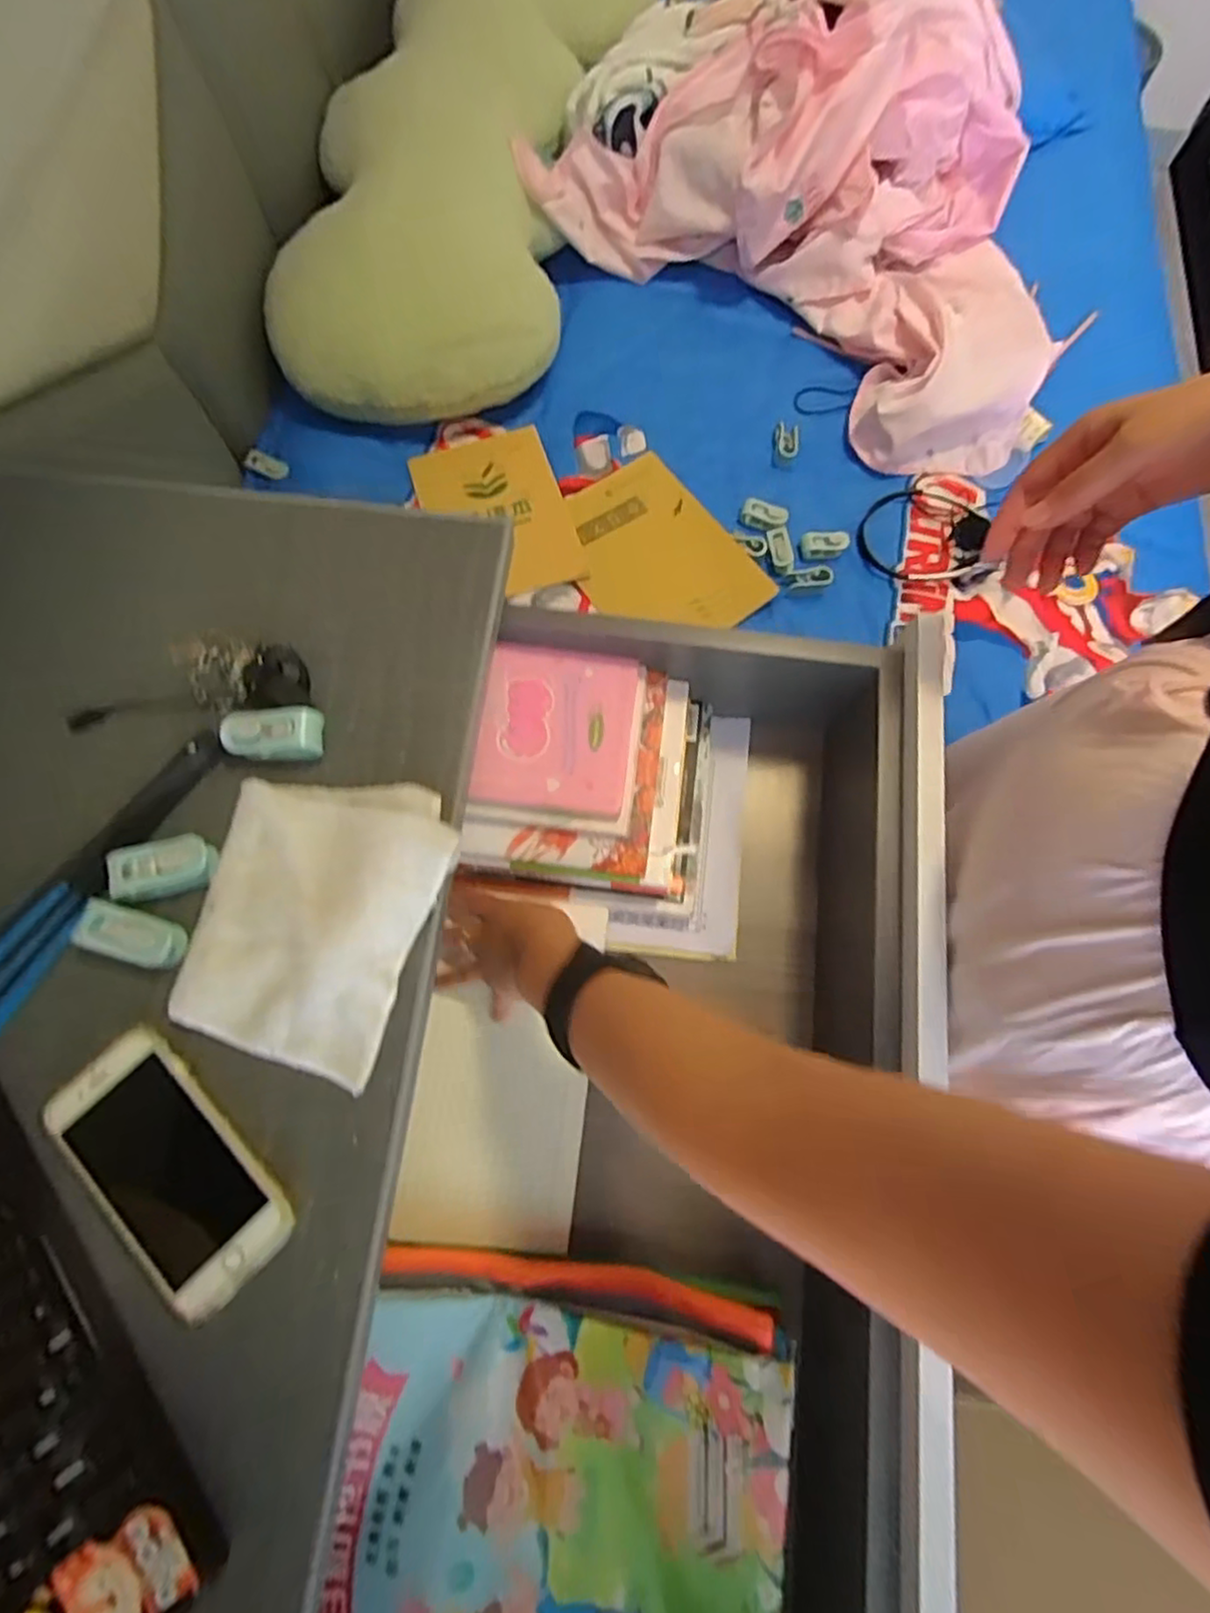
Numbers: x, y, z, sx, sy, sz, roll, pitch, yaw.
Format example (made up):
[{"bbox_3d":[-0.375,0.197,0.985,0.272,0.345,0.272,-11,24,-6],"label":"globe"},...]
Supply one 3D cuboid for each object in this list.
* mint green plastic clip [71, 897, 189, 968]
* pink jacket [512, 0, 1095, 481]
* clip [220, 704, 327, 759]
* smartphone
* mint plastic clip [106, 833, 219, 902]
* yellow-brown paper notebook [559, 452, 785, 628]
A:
[{"bbox_3d":[-0.266,0.072,0.381,0.056,0.013,0.026,23,75,-8],"label":"mint green plastic clip"},{"bbox_3d":[0.326,-0.823,0.885,0.727,0.182,0.576,37,78,9],"label":"pink jacket"},{"bbox_3d":[-0.203,-0.045,0.418,0.058,0.020,0.027,-3,74,-1],"label":"clip"},{"bbox_3d":[-0.230,0.189,0.355,0.071,0.004,0.140,-42,79,-11],"label":"smartphone"},{"bbox_3d":[-0.255,0.034,0.394,0.055,0.018,0.028,-16,75,-5],"label":"mint plastic clip"},{"bbox_3d":[0.057,-0.304,0.820,0.184,0.008,0.251,-34,77,-9],"label":"yellow-brown paper notebook"}]

